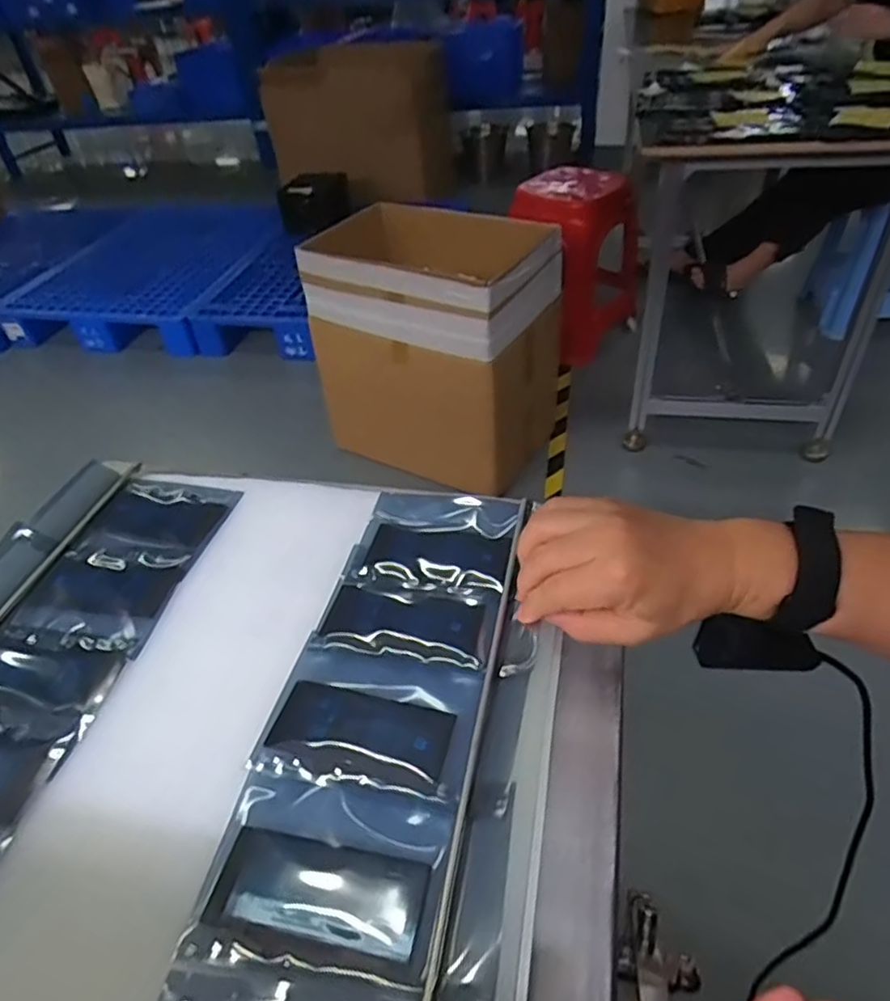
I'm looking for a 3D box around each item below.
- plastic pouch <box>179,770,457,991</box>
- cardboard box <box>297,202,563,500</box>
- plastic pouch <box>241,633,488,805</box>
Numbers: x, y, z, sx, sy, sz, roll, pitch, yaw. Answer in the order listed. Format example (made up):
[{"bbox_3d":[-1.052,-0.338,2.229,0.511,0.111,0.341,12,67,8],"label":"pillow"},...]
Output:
[{"bbox_3d":[-0.057,0.177,0.312,0.111,0.005,0.081,2,42,9],"label":"plastic pouch"},{"bbox_3d":[-0.033,-0.396,1.658,0.603,0.557,0.481,9,44,16],"label":"cardboard box"},{"bbox_3d":[-0.042,0.124,0.370,0.116,0.006,0.081,5,43,12],"label":"plastic pouch"}]

